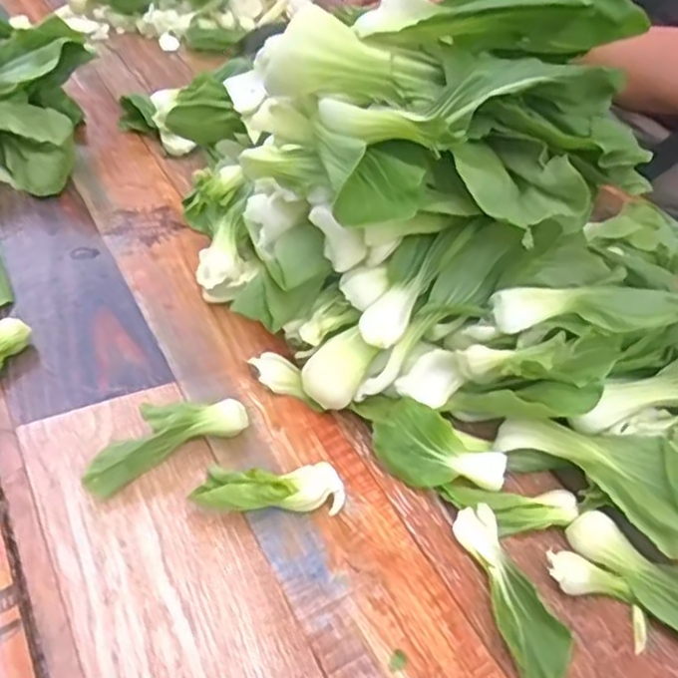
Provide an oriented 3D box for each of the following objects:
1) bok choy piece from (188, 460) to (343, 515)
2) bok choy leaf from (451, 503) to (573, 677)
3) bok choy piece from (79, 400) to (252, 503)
[{"bbox_3d":[-0.036,0.082,0.384,0.077,0.027,0.030,5,42,-1],"label":"bok choy piece"},{"bbox_3d":[0.087,0.126,0.362,0.032,0.012,0.095,-12,45,-19],"label":"bok choy leaf"},{"bbox_3d":[-0.097,0.054,0.398,0.090,0.023,0.030,-20,48,-26],"label":"bok choy piece"}]

